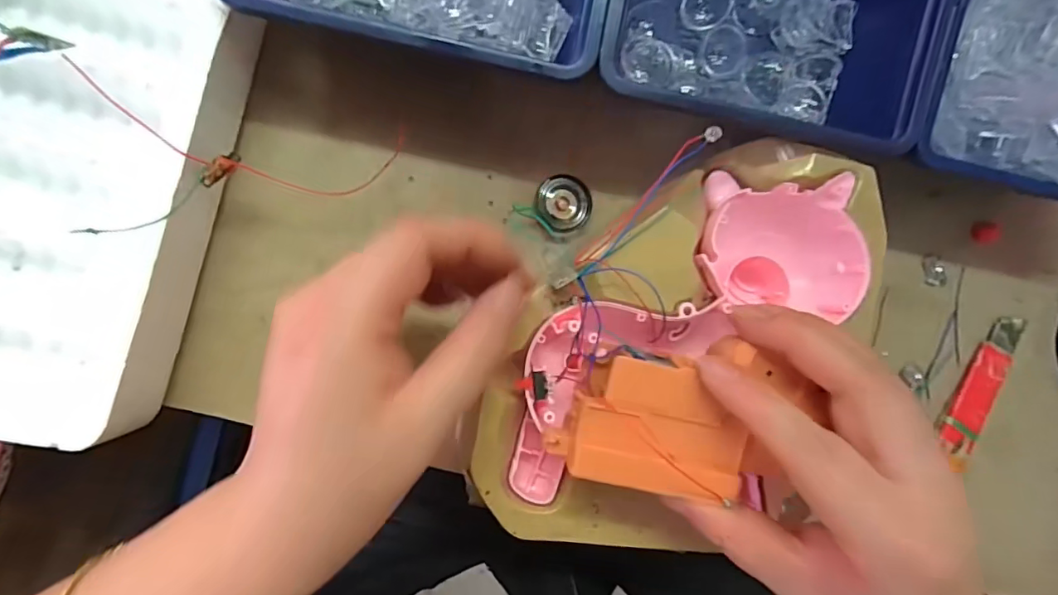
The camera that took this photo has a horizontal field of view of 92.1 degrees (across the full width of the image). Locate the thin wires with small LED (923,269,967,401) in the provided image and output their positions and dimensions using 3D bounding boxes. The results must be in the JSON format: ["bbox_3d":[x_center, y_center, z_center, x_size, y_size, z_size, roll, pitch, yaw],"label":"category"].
[{"bbox_3d":[0.239,0.022,0.287,0.019,0.004,0.074,22,86,-8],"label":"thin wires with small LED"}]

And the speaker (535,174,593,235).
[{"bbox_3d":[0.017,-0.045,0.250,0.027,0.008,0.028,0,90,-8],"label":"speaker"}]

